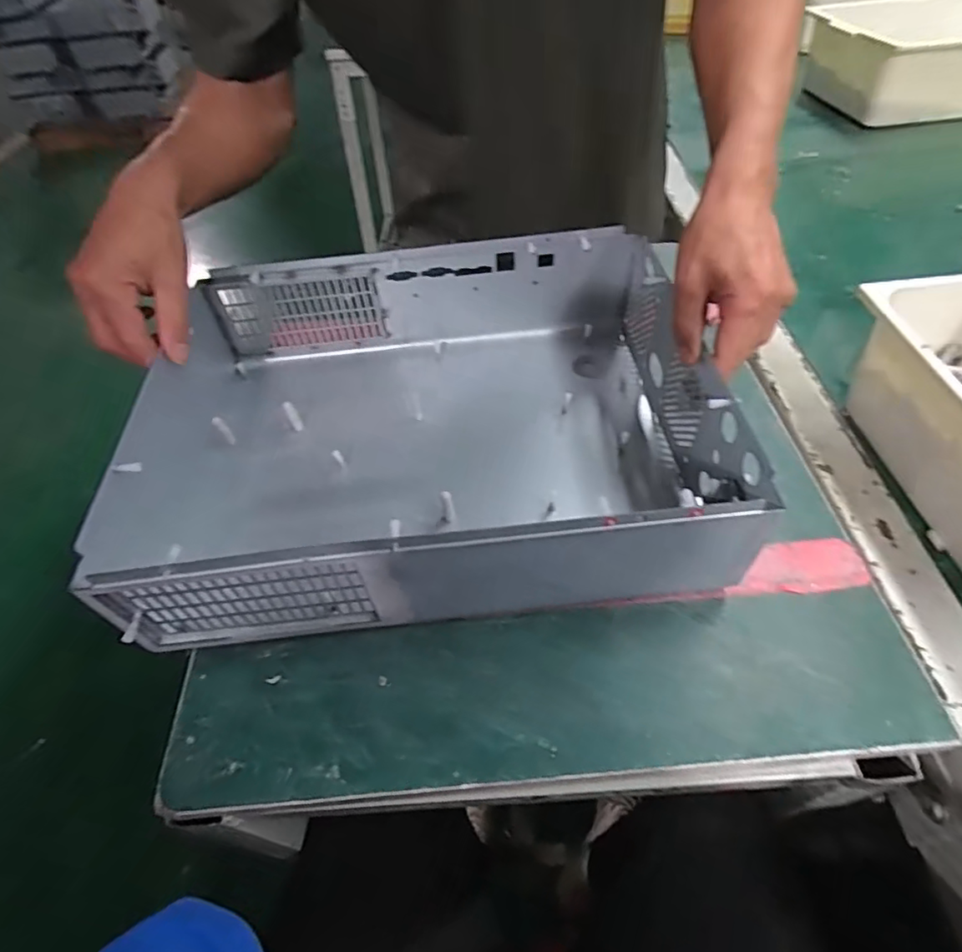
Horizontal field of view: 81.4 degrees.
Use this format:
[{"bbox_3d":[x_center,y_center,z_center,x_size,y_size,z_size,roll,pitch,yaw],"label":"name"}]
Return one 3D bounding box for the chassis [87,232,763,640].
[{"bbox_3d":[-0.034,-0.057,0.463,0.427,0.119,0.335,-7,53,-1],"label":"chassis"}]

